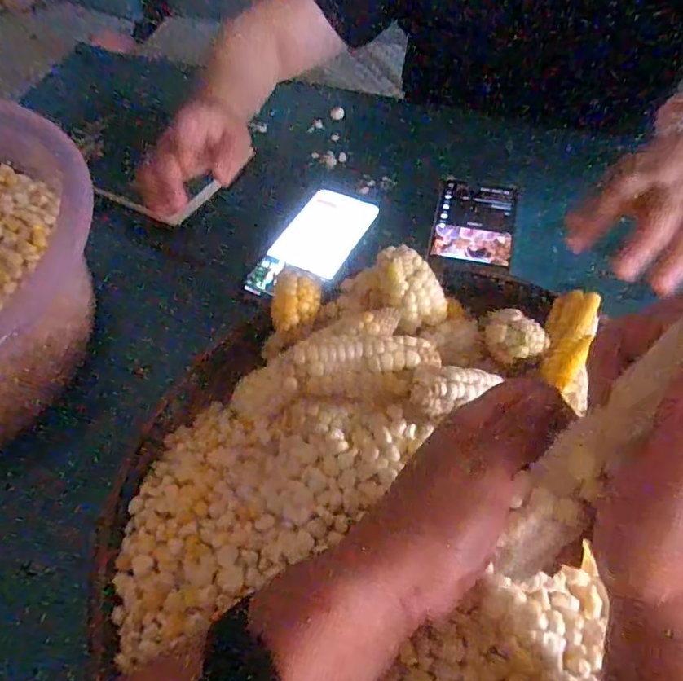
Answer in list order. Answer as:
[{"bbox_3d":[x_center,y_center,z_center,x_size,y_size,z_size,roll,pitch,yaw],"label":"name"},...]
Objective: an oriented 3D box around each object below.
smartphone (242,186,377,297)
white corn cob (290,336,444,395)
[{"bbox_3d":[-0.025,-0.091,0.518,0.071,0.010,0.146,22,60,16],"label":"smartphone"},{"bbox_3d":[0.016,0.020,0.330,0.087,0.036,0.033,-9,56,-3],"label":"white corn cob"}]

